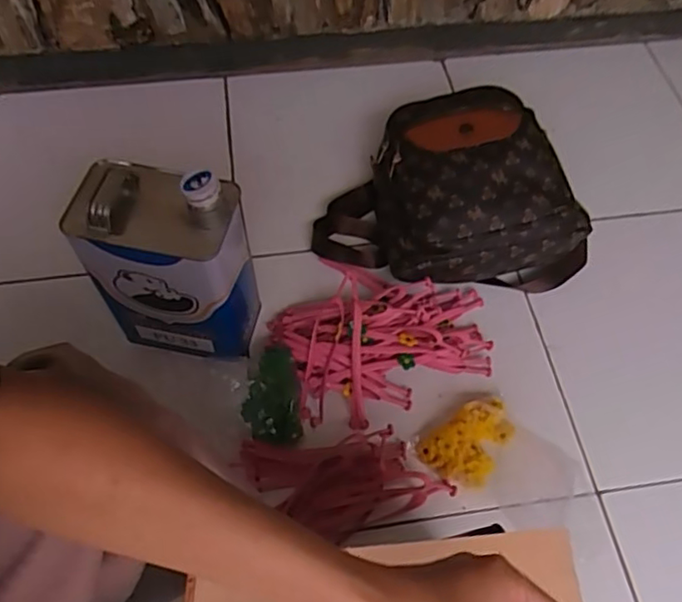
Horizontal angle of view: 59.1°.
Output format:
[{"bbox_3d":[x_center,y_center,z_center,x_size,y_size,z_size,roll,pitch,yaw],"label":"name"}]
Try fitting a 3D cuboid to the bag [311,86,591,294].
[{"bbox_3d":[0.152,-0.180,0.862,0.375,0.161,0.310,-2,59,-3],"label":"bag"}]

